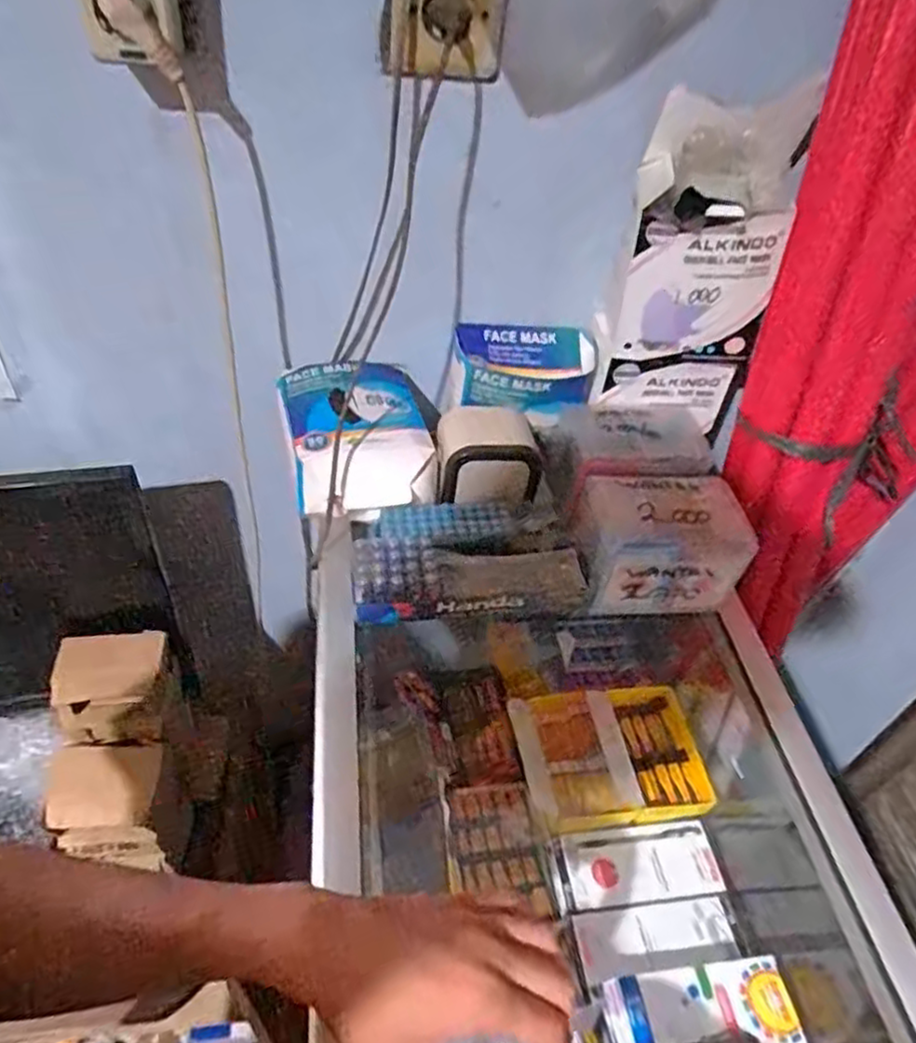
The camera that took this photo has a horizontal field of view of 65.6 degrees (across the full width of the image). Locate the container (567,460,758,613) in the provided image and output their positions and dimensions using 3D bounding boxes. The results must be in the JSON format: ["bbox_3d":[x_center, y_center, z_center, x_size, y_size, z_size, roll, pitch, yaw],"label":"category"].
[{"bbox_3d":[0.166,0.013,0.615,0.137,0.081,0.099,2,45,-5],"label":"container"}]

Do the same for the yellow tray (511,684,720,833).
[{"bbox_3d":[0.154,0.236,0.712,0.177,0.029,0.134,-4,46,-11],"label":"yellow tray"}]

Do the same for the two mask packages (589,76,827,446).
[{"bbox_3d":[0.205,-0.215,0.614,0.137,0.255,0.076,2,45,-5],"label":"two mask packages"}]

